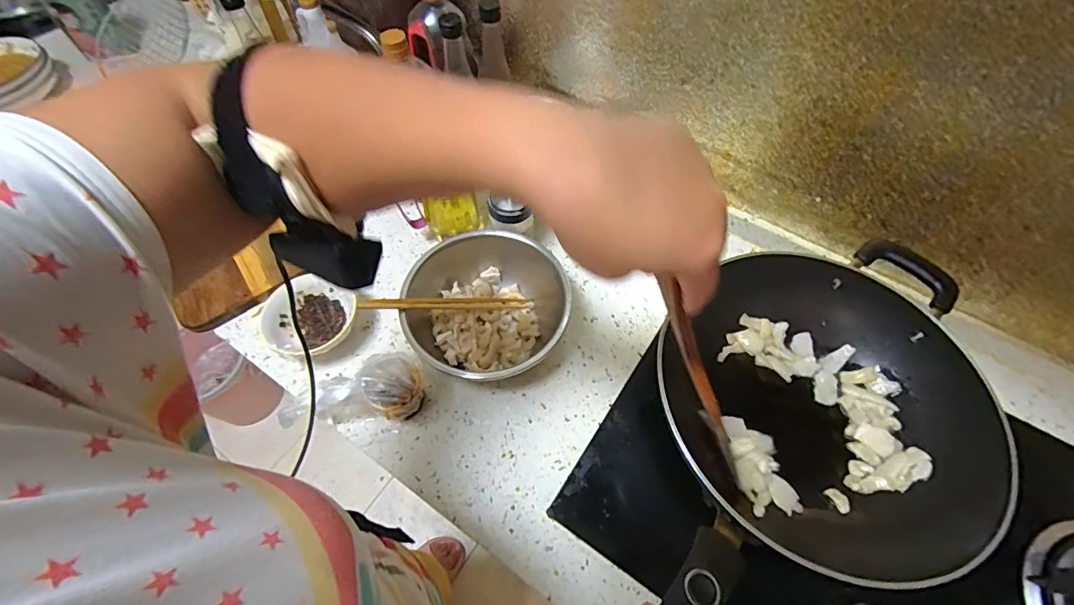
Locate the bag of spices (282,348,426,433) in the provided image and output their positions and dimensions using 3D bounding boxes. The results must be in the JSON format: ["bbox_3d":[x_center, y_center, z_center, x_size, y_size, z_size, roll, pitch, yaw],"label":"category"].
[{"bbox_3d":[-0.218,0.123,0.555,0.168,0.085,0.076,-24,62,-13],"label":"bag of spices"}]

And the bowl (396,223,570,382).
[{"bbox_3d":[-0.064,0.011,0.614,0.205,0.097,0.200,0,59,0],"label":"bowl"}]

